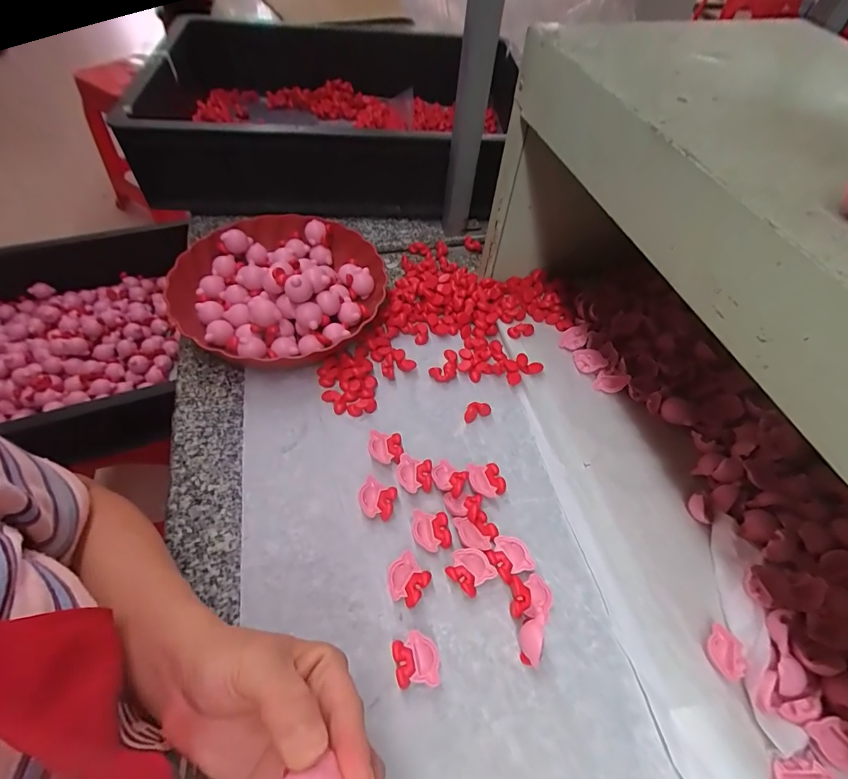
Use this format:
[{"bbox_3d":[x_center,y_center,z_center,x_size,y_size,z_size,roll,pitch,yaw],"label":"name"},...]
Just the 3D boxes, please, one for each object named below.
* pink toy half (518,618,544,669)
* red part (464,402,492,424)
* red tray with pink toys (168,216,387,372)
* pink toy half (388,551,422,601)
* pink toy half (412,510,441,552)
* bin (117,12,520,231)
[{"bbox_3d":[0.083,0.198,0.337,0.018,0.028,0.031,7,55,0],"label":"pink toy half"},{"bbox_3d":[0.057,0.024,0.468,0.031,0.013,0.015,-22,60,-18],"label":"red part"},{"bbox_3d":[-0.170,-0.126,0.515,0.233,0.064,0.236,18,56,8],"label":"red tray with pink toys"},{"bbox_3d":[-0.018,0.157,0.362,0.022,0.015,0.036,26,58,13],"label":"pink toy half"},{"bbox_3d":[0.001,0.127,0.386,0.021,0.010,0.037,-7,56,-9],"label":"pink toy half"},{"bbox_3d":[-0.168,-0.458,0.707,0.475,0.151,0.472,-4,56,-7],"label":"bin"}]

